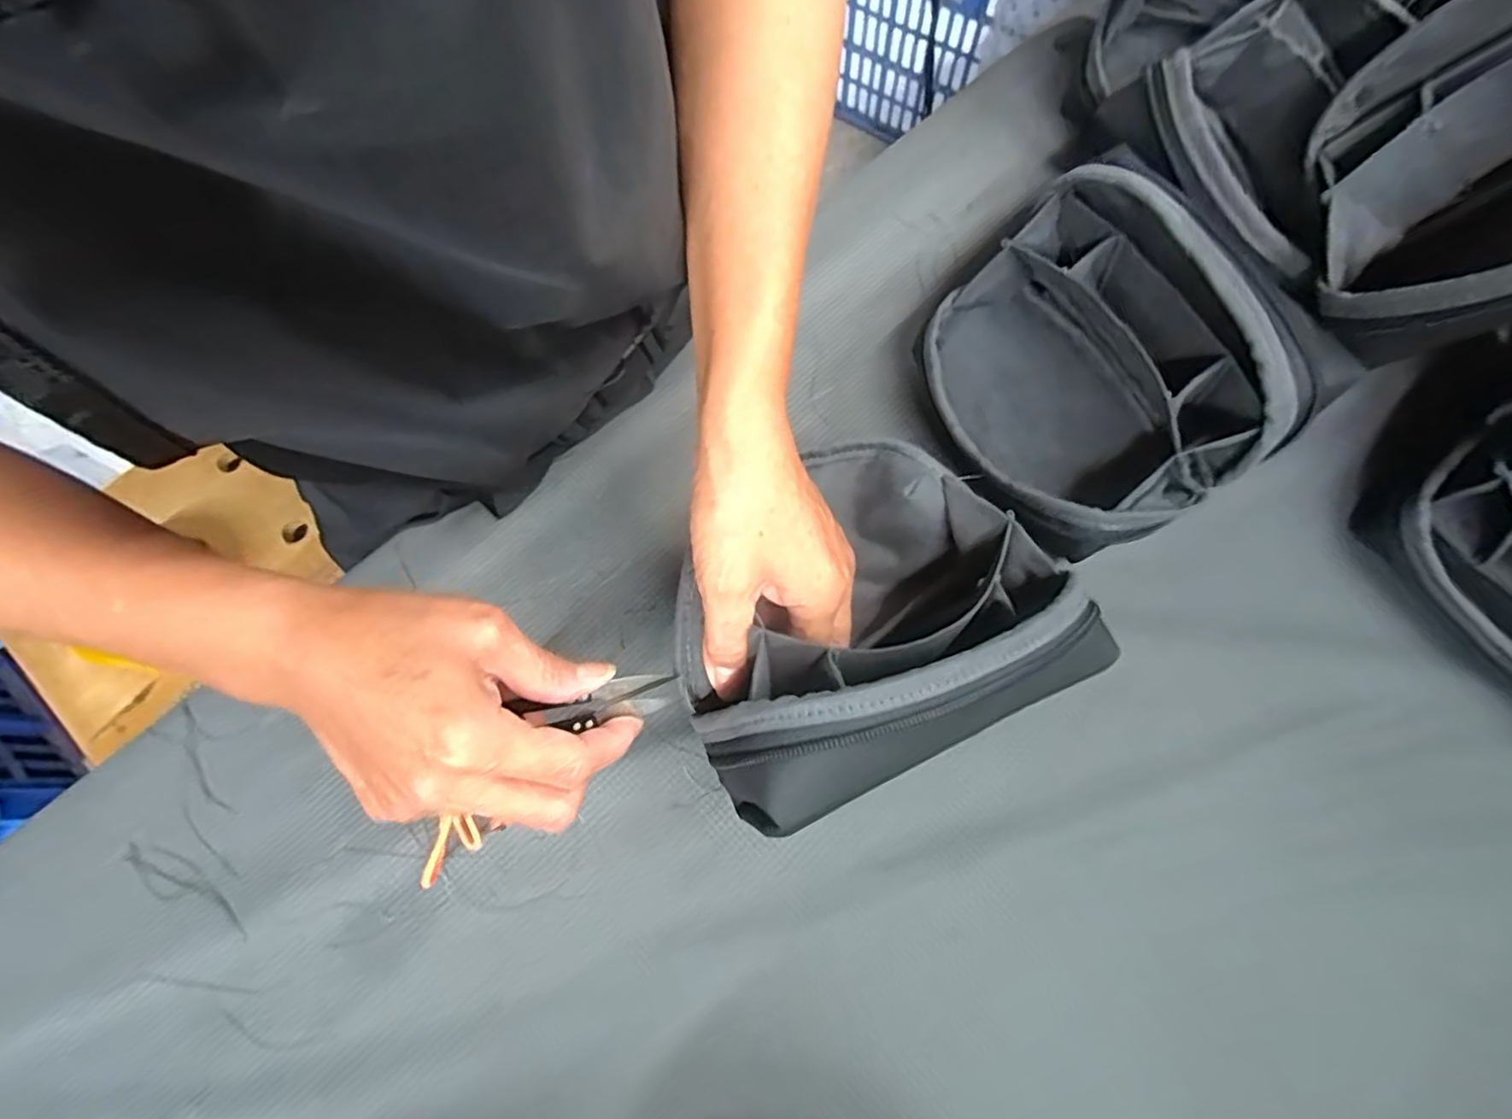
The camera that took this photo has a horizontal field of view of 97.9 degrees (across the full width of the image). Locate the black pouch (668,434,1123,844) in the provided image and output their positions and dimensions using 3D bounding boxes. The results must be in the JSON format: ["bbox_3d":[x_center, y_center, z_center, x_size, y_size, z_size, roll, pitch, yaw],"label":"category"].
[{"bbox_3d":[0.041,0.014,0.277,0.160,0.110,0.137,-24,74,-6],"label":"black pouch"}]

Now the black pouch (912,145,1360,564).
[{"bbox_3d":[0.164,-0.096,0.339,0.126,0.119,0.167,-22,74,-6],"label":"black pouch"}]

